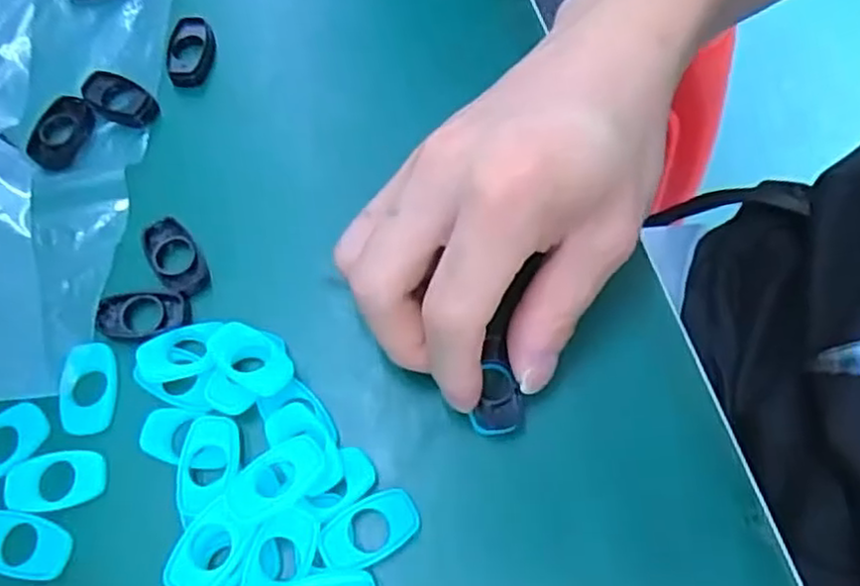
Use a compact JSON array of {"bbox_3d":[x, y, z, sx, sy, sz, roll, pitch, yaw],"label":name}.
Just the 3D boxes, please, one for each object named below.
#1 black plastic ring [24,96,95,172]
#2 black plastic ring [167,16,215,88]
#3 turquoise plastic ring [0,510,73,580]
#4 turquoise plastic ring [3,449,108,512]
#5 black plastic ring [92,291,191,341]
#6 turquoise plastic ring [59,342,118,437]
[{"bbox_3d":[-0.152,-0.066,0.294,0.019,0.007,0.034,13,68,7],"label":"black plastic ring"},{"bbox_3d":[-0.103,-0.104,0.308,0.017,0.008,0.033,-2,67,1],"label":"black plastic ring"},{"bbox_3d":[-0.134,0.083,0.234,0.032,0.006,0.018,10,68,6],"label":"turquoise plastic ring"},{"bbox_3d":[-0.127,0.063,0.240,0.034,0.004,0.019,-8,67,-2],"label":"turquoise plastic ring"},{"bbox_3d":[-0.105,0.007,0.259,0.033,0.004,0.017,-4,67,0],"label":"black plastic ring"},{"bbox_3d":[-0.120,0.033,0.251,0.018,0.006,0.031,0,67,2],"label":"turquoise plastic ring"}]

